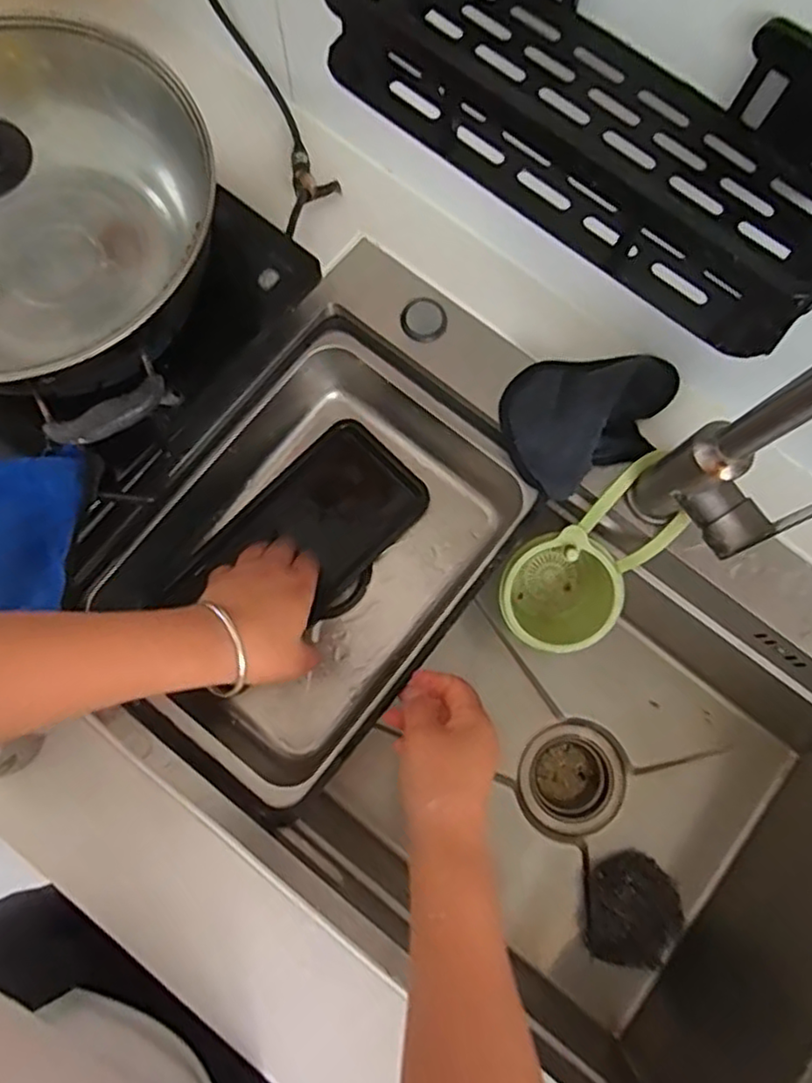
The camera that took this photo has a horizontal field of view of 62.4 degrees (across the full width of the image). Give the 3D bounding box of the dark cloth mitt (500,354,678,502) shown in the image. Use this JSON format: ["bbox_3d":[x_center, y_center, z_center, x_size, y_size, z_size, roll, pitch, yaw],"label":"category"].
[{"bbox_3d":[0.152,-0.107,0.537,0.146,0.029,0.097,-28,80,-7],"label":"dark cloth mitt"}]

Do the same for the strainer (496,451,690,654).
[{"bbox_3d":[0.149,0.030,0.578,0.142,0.120,0.100,-41,82,-9],"label":"strainer"}]

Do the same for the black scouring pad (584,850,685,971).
[{"bbox_3d":[0.218,0.352,0.632,0.093,0.035,0.100,24,78,4],"label":"black scouring pad"}]

